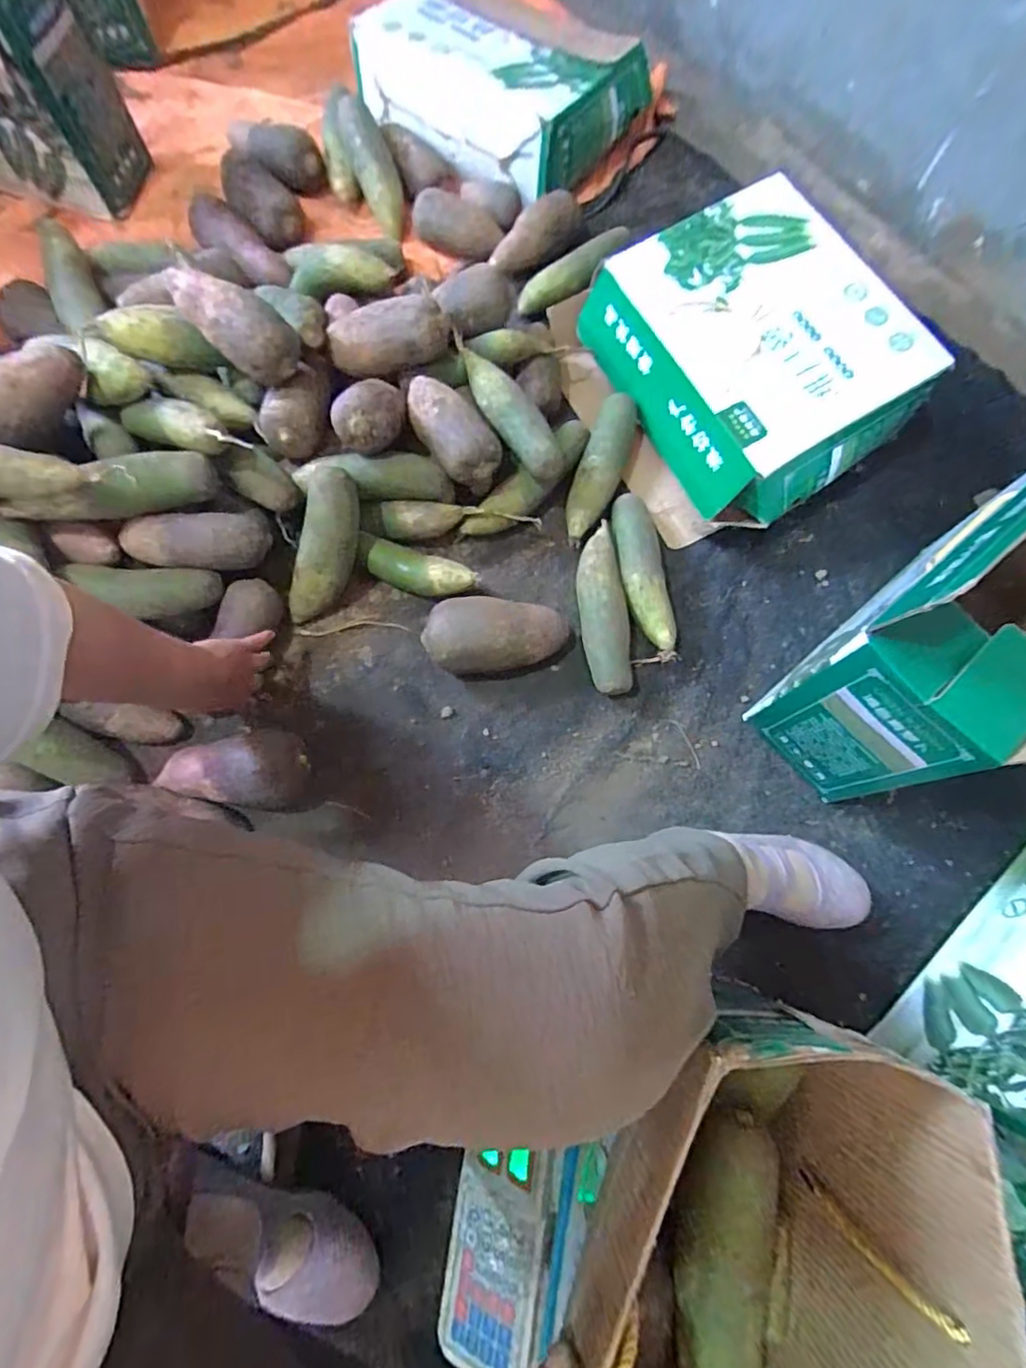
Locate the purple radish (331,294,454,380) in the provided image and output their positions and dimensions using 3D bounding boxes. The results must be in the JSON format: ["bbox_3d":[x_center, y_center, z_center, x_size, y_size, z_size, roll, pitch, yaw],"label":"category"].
[{"bbox_3d":[-0.150,-0.424,0.728,0.144,0.053,0.066,-7,74,-4],"label":"purple radish"}]

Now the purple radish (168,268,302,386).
[{"bbox_3d":[-0.301,-0.389,0.654,0.136,0.073,0.063,33,75,8],"label":"purple radish"}]

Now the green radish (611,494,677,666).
[{"bbox_3d":[0.156,-0.135,0.749,0.054,0.058,0.221,-9,74,-4],"label":"green radish"}]

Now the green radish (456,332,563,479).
[{"bbox_3d":[-0.010,-0.335,0.739,0.053,0.045,0.201,-37,78,-11],"label":"green radish"}]

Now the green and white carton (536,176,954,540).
[{"bbox_3d":[0.276,-0.413,0.775,0.316,0.155,0.407,-27,76,-9],"label":"green and white carton"}]

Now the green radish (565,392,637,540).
[{"bbox_3d":[0.114,-0.280,0.778,0.053,0.049,0.191,22,74,5],"label":"green radish"}]

